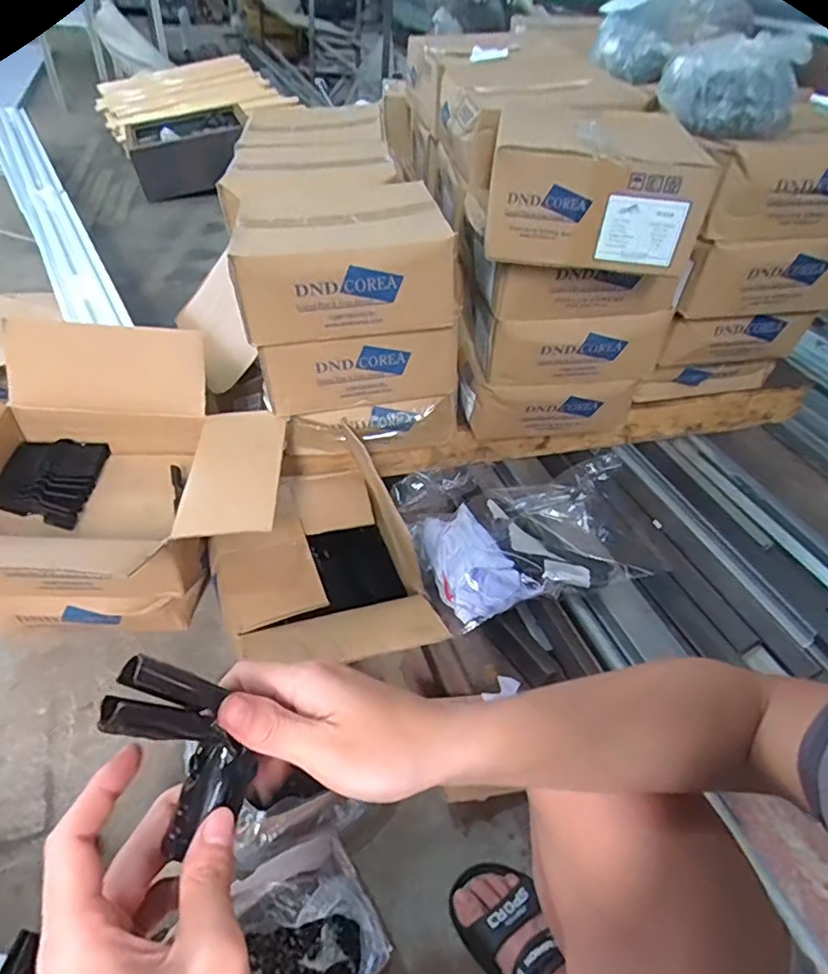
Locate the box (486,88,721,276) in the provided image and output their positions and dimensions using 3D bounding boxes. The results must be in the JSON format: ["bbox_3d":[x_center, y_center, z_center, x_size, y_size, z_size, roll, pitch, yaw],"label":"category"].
[{"bbox_3d":[0.259,-0.449,0.865,0.272,0.147,0.326,10,43,4],"label":"box"}]

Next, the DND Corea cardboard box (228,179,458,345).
[{"bbox_3d":[-0.113,-0.360,0.904,0.306,0.148,0.269,-3,43,-10],"label":"DND Corea cardboard box"}]

